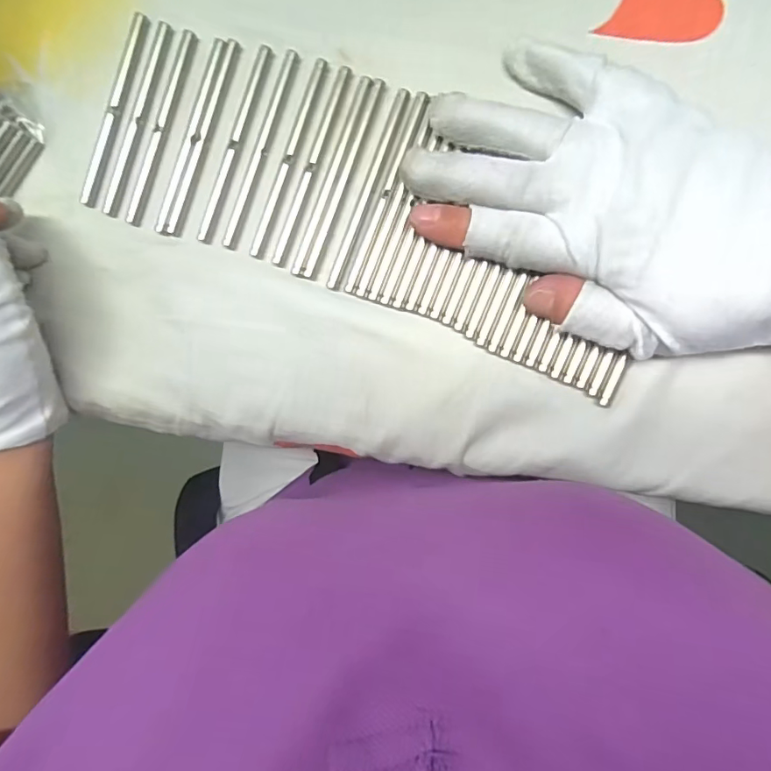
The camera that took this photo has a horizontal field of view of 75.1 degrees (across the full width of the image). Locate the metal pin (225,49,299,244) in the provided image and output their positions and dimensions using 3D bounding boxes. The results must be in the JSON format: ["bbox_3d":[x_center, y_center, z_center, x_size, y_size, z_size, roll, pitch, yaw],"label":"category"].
[{"bbox_3d":[-0.058,-0.109,0.233,0.006,0.004,0.092,22,96,6],"label":"metal pin"}]

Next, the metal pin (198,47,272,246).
[{"bbox_3d":[-0.072,-0.112,0.234,0.006,0.004,0.092,22,96,6],"label":"metal pin"}]

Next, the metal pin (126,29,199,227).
[{"bbox_3d":[-0.107,-0.122,0.239,0.009,0.004,0.092,21,96,6],"label":"metal pin"}]

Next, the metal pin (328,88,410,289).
[{"bbox_3d":[-0.009,-0.088,0.227,0.006,0.004,0.091,22,97,6],"label":"metal pin"}]

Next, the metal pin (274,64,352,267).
[{"bbox_3d":[-0.035,-0.100,0.230,0.006,0.004,0.092,22,97,6],"label":"metal pin"}]

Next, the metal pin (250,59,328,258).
[{"bbox_3d":[-0.046,-0.104,0.232,0.006,0.004,0.092,23,97,6],"label":"metal pin"}]

